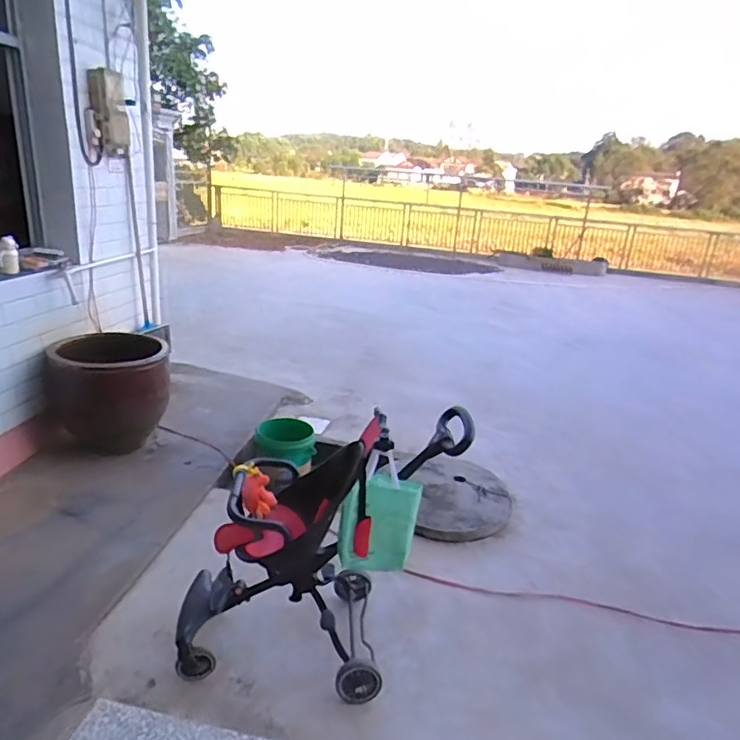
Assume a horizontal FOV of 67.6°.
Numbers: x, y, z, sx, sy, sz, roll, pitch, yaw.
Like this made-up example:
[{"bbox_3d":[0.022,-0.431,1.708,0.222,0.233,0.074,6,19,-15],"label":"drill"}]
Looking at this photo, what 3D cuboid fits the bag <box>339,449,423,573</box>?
[{"bbox_3d":[0.032,0.427,1.639,0.227,0.346,0.091,3,21,-6],"label":"bag"}]

